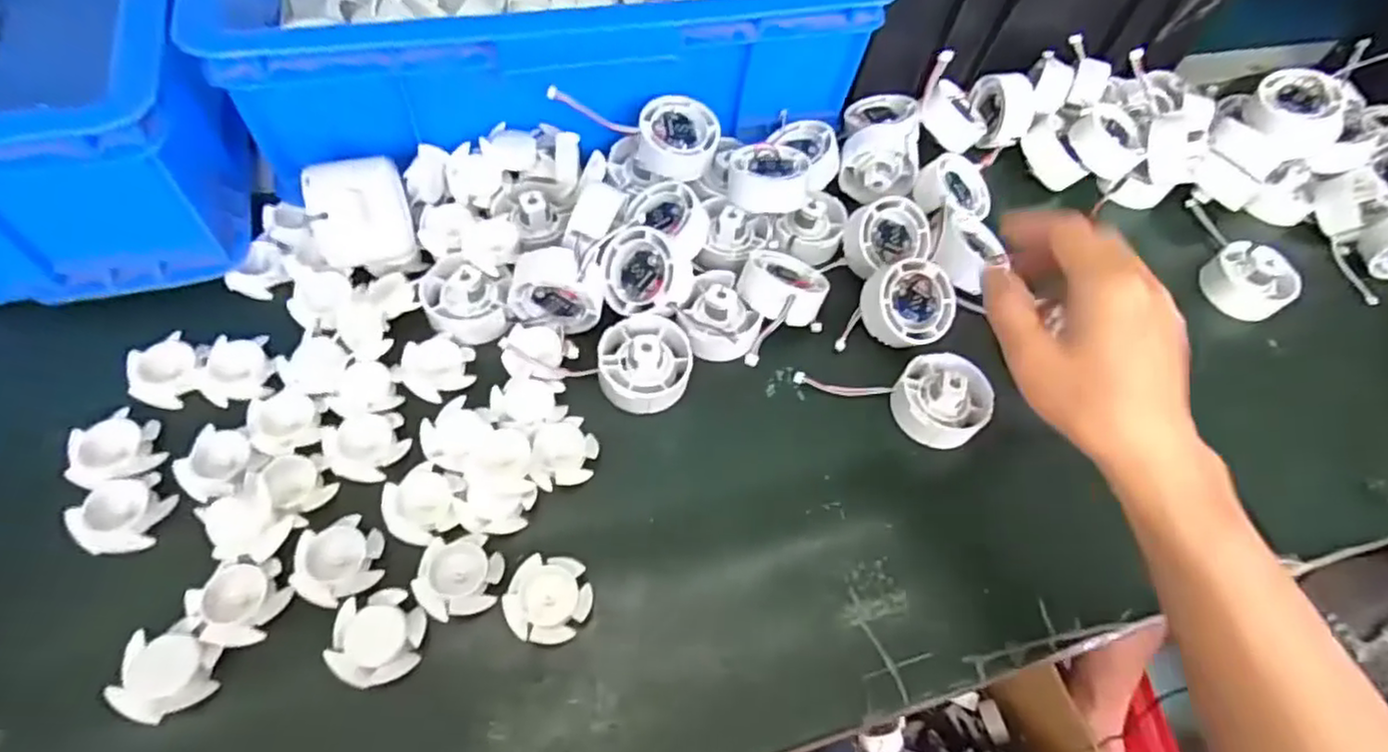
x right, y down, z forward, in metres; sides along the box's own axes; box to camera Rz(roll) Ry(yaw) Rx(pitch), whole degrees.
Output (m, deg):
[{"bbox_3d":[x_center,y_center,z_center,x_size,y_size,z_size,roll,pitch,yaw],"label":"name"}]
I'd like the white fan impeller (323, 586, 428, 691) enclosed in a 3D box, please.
[{"bbox_3d":[-0.146,0.120,0.311,0.040,0.013,0.040,3,60,-6],"label":"white fan impeller"}]

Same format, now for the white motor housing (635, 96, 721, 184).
[{"bbox_3d":[-0.010,-0.160,0.456,0.053,0.027,0.055,5,60,-5],"label":"white motor housing"}]

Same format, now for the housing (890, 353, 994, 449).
[{"bbox_3d":[0.152,0.014,0.407,0.051,0.032,0.055,3,60,-6],"label":"housing"}]

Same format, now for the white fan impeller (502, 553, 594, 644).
[{"bbox_3d":[-0.071,0.109,0.328,0.040,0.009,0.040,3,60,-6],"label":"white fan impeller"}]

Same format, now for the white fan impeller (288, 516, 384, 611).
[{"bbox_3d":[-0.173,0.089,0.327,0.038,0.012,0.042,6,60,-4],"label":"white fan impeller"}]

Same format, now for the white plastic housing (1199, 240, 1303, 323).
[{"bbox_3d":[0.402,-0.071,0.483,0.049,0.033,0.056,-24,66,-20],"label":"white plastic housing"}]

